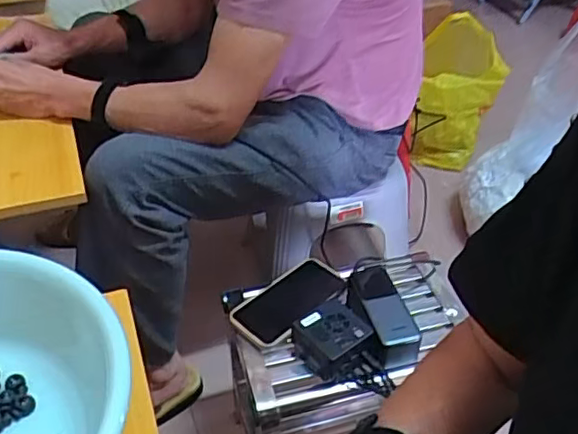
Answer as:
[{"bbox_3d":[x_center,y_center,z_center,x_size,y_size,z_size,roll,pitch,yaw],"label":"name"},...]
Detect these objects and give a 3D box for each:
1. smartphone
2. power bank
[{"bbox_3d":[0.001,0.112,0.842,0.082,0.013,0.165,31,47,30],"label":"smartphone"},{"bbox_3d":[0.122,0.125,0.795,0.049,0.045,0.132,-9,40,-13],"label":"power bank"}]

